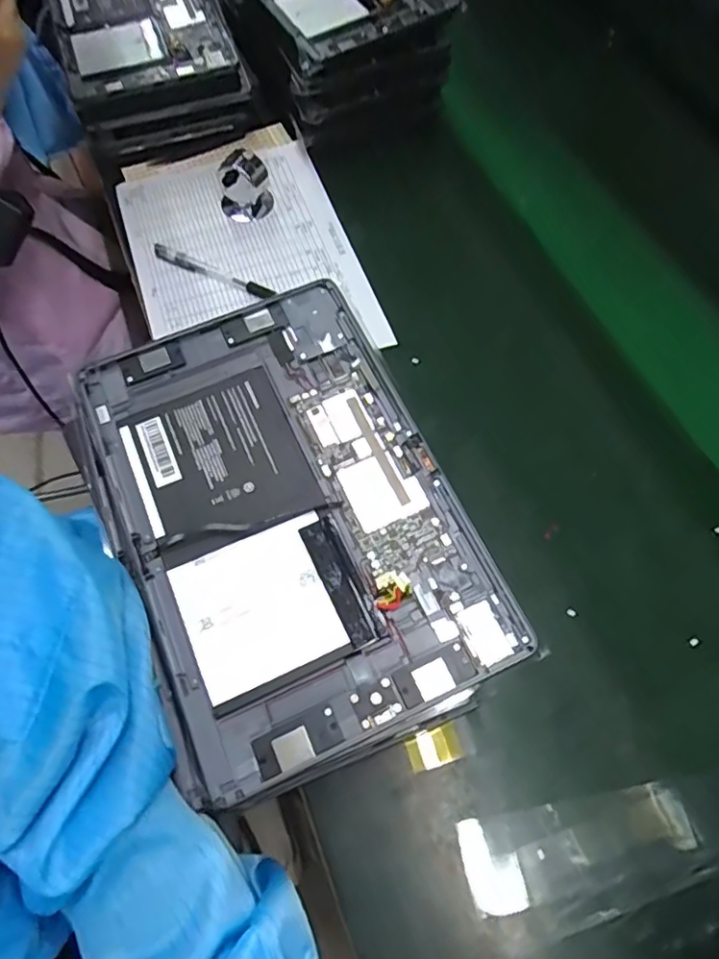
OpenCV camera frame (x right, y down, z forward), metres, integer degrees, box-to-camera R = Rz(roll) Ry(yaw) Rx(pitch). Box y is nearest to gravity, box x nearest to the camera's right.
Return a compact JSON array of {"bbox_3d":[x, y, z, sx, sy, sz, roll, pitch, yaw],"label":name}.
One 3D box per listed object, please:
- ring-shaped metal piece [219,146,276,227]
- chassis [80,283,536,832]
[{"bbox_3d":[-0.115,-0.295,0.596,0.050,0.058,0.038,-11,63,-7],"label":"ring-shaped metal piece"},{"bbox_3d":[-0.045,0.015,0.323,0.179,0.007,0.256,-26,69,-9],"label":"chassis"}]

